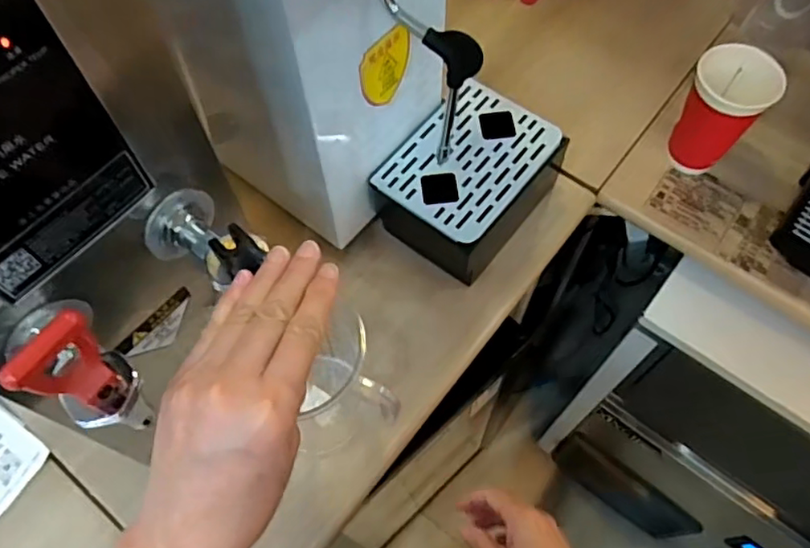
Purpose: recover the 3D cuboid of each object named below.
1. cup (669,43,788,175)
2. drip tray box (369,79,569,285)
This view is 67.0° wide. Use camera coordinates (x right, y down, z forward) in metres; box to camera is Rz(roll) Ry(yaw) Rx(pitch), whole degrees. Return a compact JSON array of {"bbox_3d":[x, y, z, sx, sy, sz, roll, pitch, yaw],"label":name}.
[{"bbox_3d":[0.358,-0.186,0.699,0.083,0.145,0.091,-1,63,1],"label":"cup"},{"bbox_3d":[0.071,-0.099,0.679,0.131,0.116,0.186,36,69,18],"label":"drip tray box"}]

